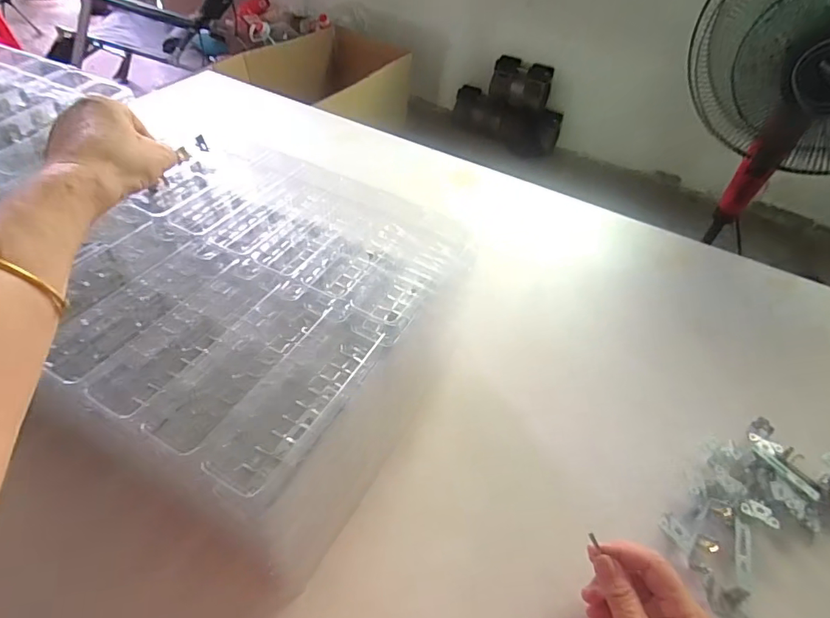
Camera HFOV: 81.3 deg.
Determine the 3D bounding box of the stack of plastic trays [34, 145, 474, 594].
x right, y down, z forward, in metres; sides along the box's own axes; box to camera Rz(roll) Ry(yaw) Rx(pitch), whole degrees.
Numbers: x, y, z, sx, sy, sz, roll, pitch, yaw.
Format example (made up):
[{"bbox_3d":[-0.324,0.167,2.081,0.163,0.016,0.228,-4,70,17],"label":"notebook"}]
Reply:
[{"bbox_3d":[-0.153,0.017,0.503,0.322,0.151,0.335,25,50,17],"label":"stack of plastic trays"}]

